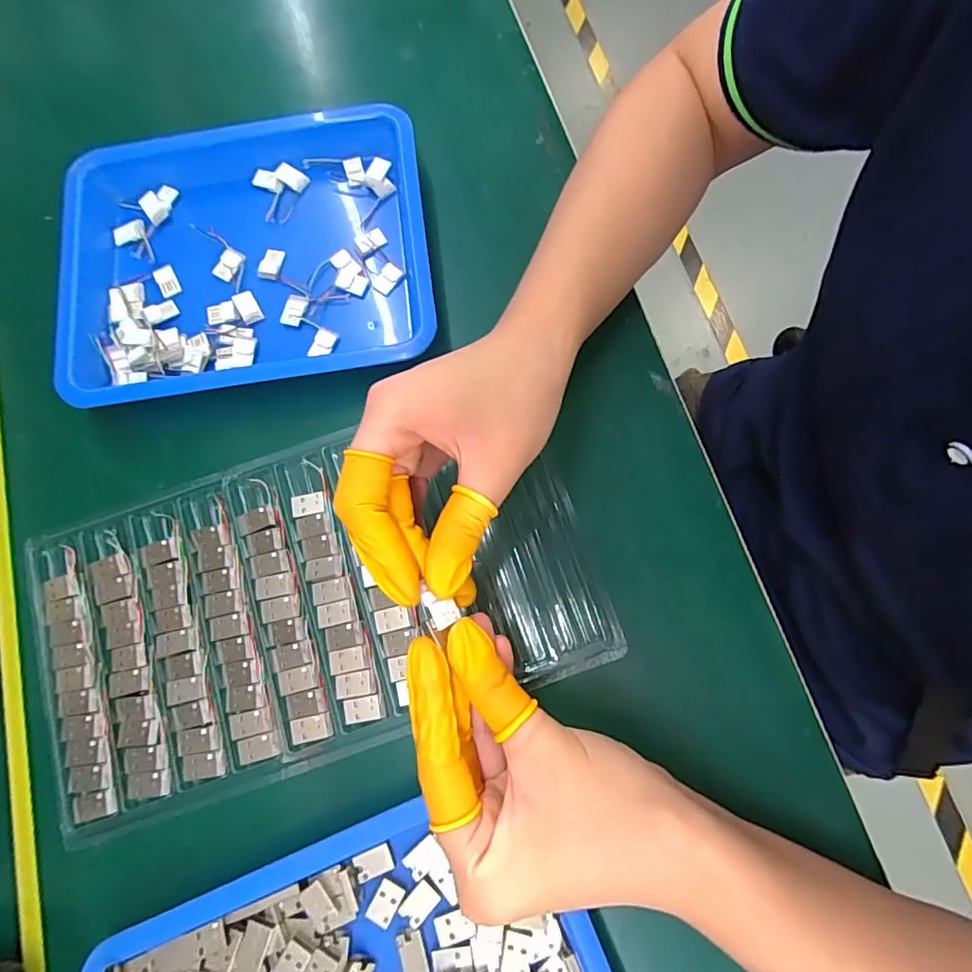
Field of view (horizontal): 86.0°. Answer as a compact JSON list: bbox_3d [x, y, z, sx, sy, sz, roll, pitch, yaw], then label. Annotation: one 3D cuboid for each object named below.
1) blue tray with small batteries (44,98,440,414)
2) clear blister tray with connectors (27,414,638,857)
[{"bbox_3d":[-0.146,-0.137,0.310,0.220,0.027,0.167,-8,76,-1],"label":"blue tray with small batteries"},{"bbox_3d":[-0.093,0.057,0.281,0.289,0.015,0.159,-18,77,-3],"label":"clear blister tray with connectors"}]

